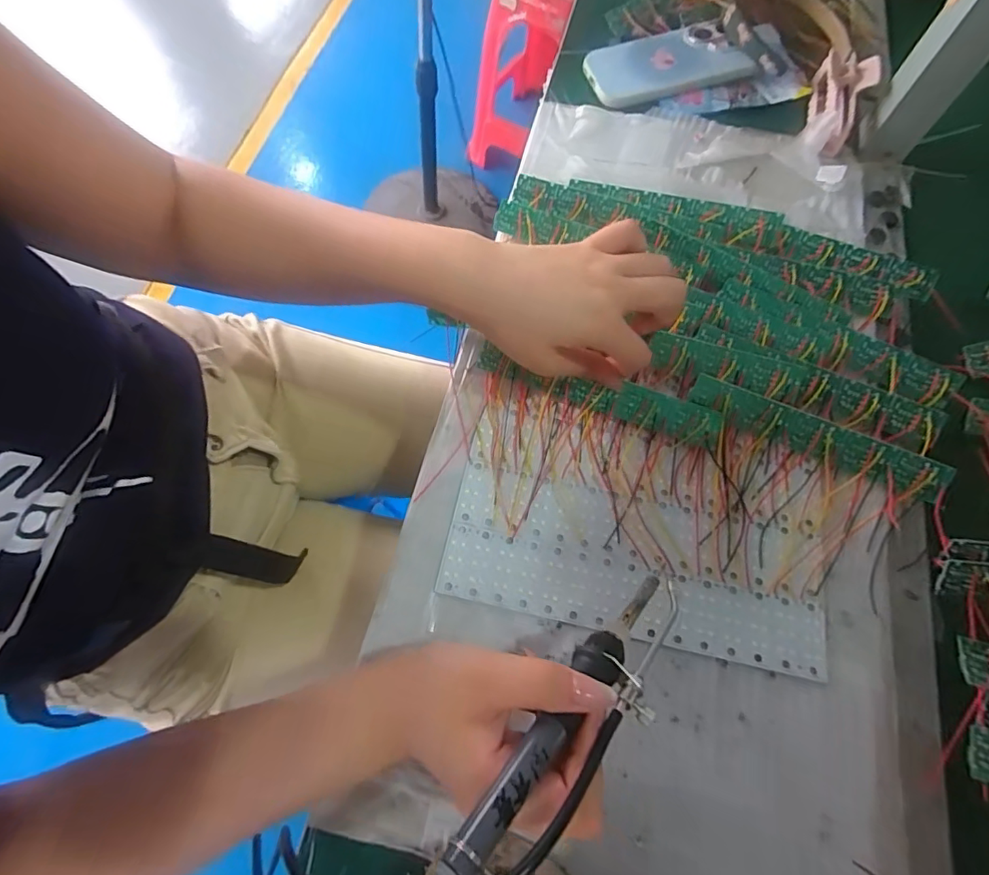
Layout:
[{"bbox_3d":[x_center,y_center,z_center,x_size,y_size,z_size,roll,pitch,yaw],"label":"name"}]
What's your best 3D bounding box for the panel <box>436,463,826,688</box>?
[{"bbox_3d":[0.089,0.081,0.335,0.237,0.004,0.088,11,68,6],"label":"panel"}]

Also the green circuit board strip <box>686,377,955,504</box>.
[{"bbox_3d":[0.220,0.000,0.359,0.172,0.004,0.027,22,109,7],"label":"green circuit board strip"}]

